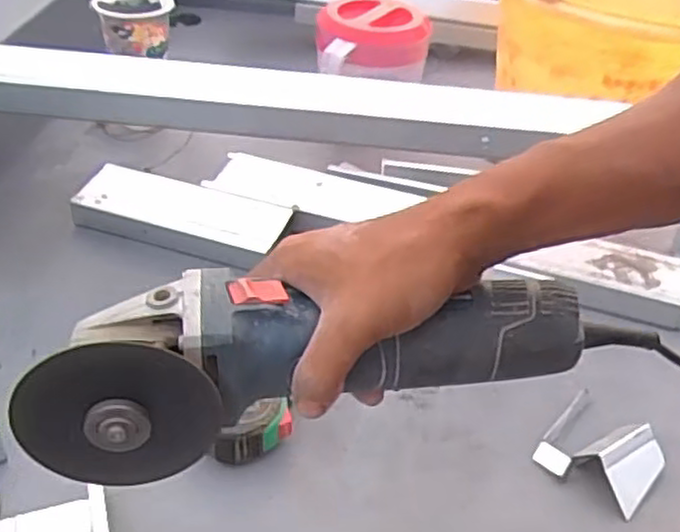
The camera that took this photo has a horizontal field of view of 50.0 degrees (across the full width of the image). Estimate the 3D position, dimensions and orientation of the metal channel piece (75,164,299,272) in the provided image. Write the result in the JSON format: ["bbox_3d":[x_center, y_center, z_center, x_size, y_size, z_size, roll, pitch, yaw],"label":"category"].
[{"bbox_3d":[-0.169,-0.054,0.766,0.222,0.037,0.088,15,39,11],"label":"metal channel piece"}]

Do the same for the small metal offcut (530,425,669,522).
[{"bbox_3d":[0.206,0.144,0.569,0.080,0.031,0.067,32,45,29],"label":"small metal offcut"}]

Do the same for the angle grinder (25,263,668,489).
[{"bbox_3d":[0.005,0.048,0.386,0.321,0.073,0.073,-5,39,-12],"label":"angle grinder"}]

